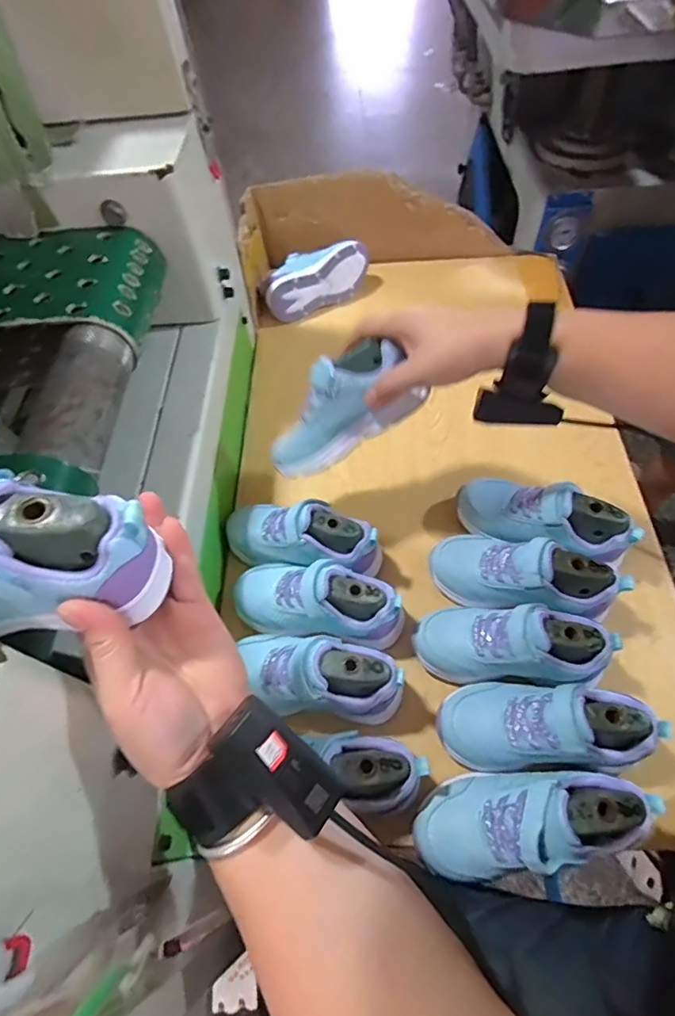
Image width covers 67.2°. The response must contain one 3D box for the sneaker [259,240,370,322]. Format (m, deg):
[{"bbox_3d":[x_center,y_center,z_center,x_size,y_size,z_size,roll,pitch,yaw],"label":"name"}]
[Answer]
[{"bbox_3d":[-0.034,-0.355,0.778,0.168,0.072,0.078,-21,60,-9],"label":"sneaker"}]

